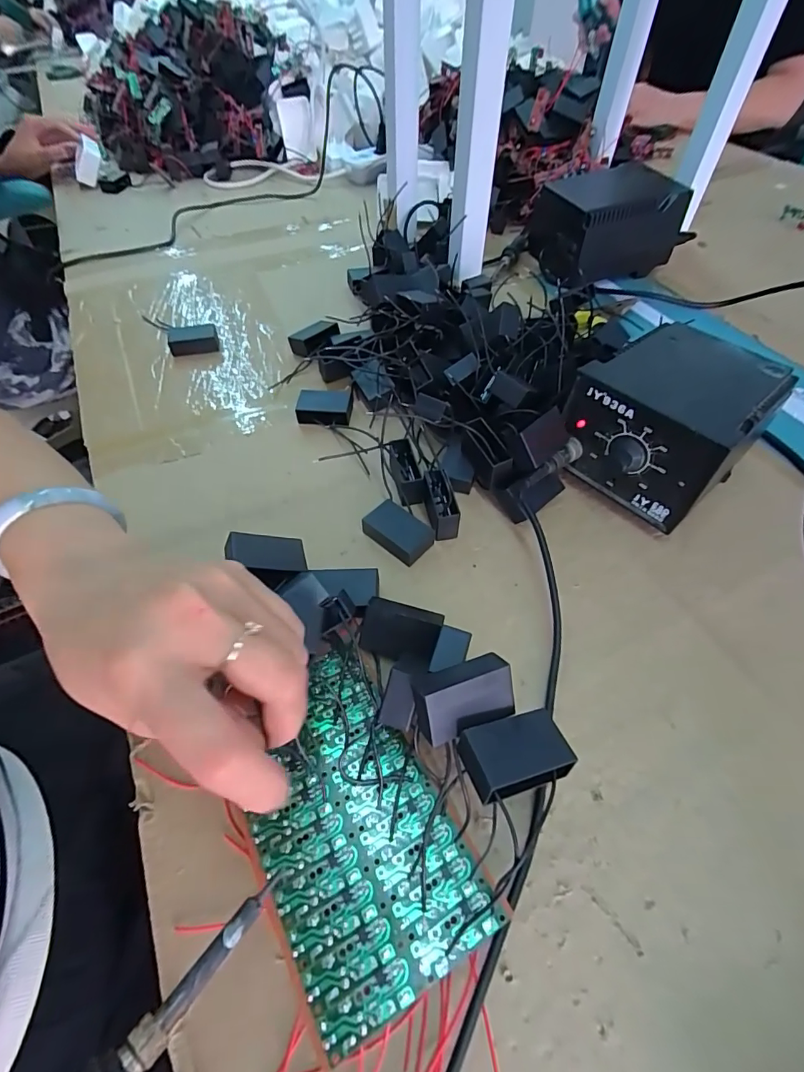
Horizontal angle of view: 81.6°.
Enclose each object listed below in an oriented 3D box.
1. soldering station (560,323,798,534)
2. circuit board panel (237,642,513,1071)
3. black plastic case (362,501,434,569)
[{"bbox_3d":[0.206,-0.088,0.364,0.138,0.097,0.114,-36,61,-24],"label":"soldering station"},{"bbox_3d":[-0.029,0.139,0.239,0.090,0.006,0.155,-25,58,-18],"label":"circuit board panel"},{"bbox_3d":[-0.003,-0.002,0.348,0.047,0.020,0.031,33,60,22],"label":"black plastic case"}]

